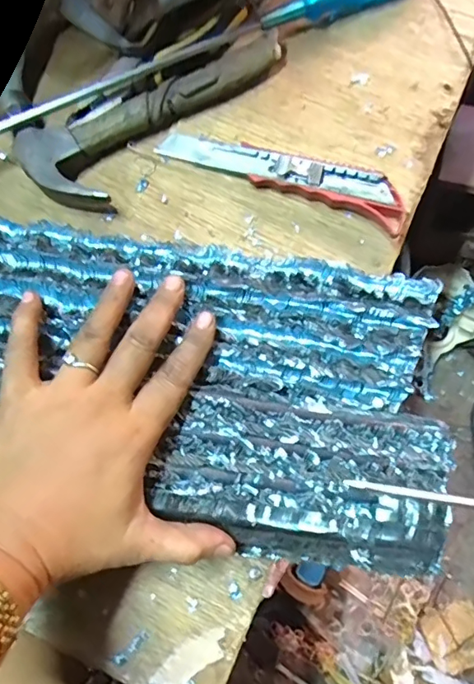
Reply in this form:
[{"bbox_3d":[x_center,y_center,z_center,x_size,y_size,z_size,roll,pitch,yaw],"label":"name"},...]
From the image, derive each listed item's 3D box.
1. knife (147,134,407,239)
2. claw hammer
[{"bbox_3d":[0.032,-0.118,0.351,0.174,0.017,0.029,21,76,7],"label":"knife"},{"bbox_3d":[-0.052,-0.158,0.357,0.197,0.024,0.078,-35,76,-8],"label":"claw hammer"}]

